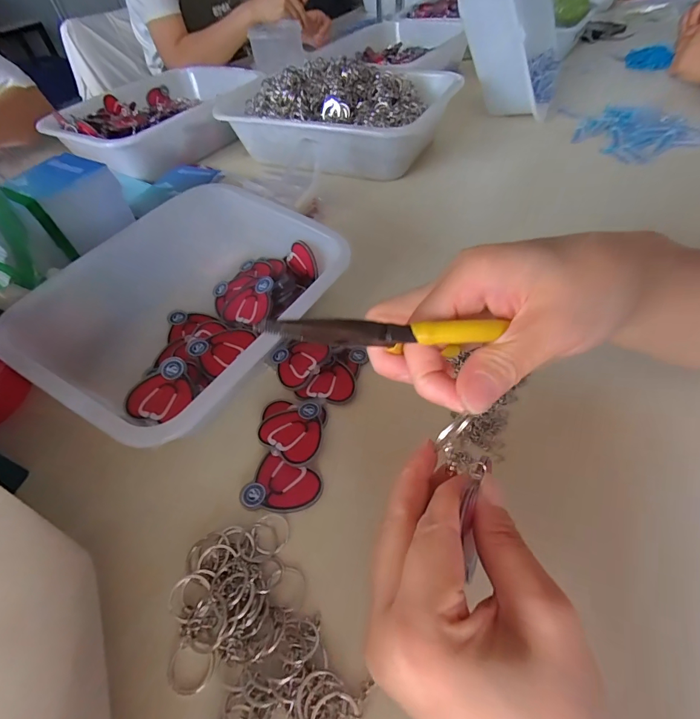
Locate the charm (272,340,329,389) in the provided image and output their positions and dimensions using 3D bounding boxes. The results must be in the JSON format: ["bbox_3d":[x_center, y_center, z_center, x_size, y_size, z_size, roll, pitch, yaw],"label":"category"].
[{"bbox_3d":[-0.047,0.002,0.335,0.048,0.004,0.047,18,64,32],"label":"charm"}]

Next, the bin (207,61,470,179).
[{"bbox_3d":[-0.025,-0.379,0.592,0.334,0.097,0.224,15,54,18],"label":"bin"}]

